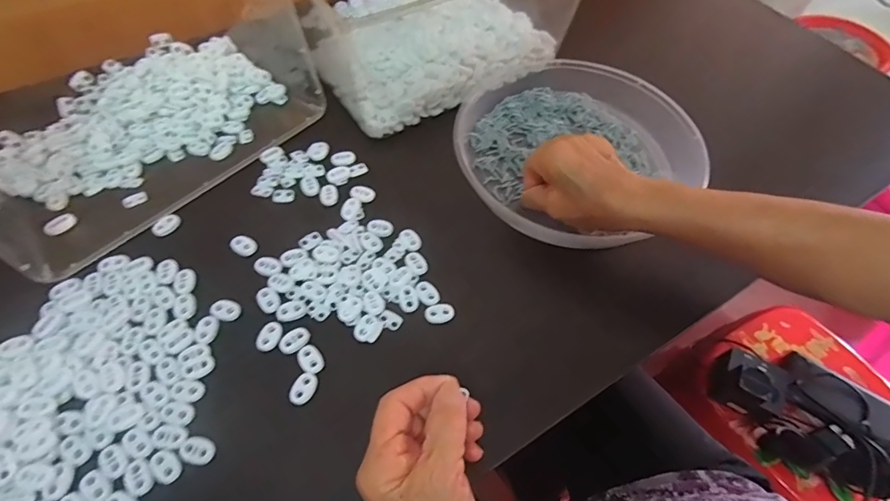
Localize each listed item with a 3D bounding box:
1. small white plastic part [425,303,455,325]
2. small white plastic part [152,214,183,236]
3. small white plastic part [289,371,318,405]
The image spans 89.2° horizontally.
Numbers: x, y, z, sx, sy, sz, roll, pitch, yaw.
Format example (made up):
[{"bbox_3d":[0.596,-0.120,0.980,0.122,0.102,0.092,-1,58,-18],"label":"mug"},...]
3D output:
[{"bbox_3d":[-0.004,0.050,0.365,0.023,0.004,0.017,-15,60,-12],"label":"small white plastic part"},{"bbox_3d":[-0.248,-0.023,0.402,0.019,0.004,0.025,37,63,19],"label":"small white plastic part"},{"bbox_3d":[-0.104,0.100,0.330,0.016,0.004,0.024,22,59,11],"label":"small white plastic part"}]

